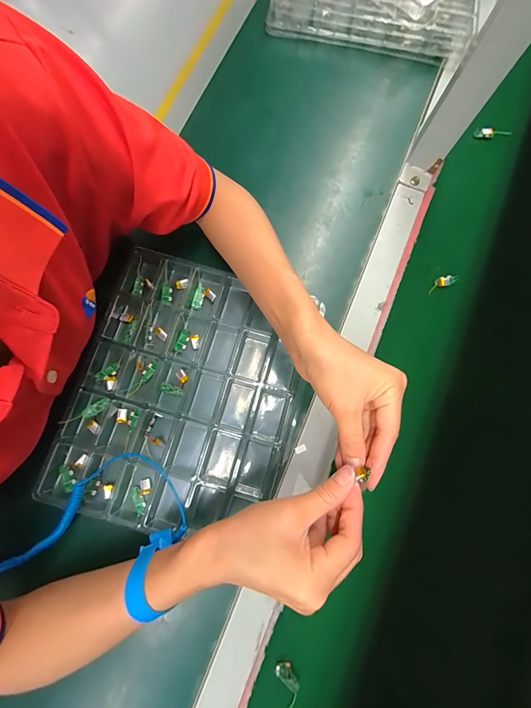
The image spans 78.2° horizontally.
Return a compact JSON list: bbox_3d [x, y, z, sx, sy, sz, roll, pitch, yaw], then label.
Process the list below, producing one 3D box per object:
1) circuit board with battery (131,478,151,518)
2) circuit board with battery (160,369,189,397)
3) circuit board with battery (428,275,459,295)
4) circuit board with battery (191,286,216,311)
[{"bbox_3d":[-0.136,0.153,0.353,0.019,0.005,0.036,18,79,2],"label":"circuit board with battery"},{"bbox_3d":[-0.104,0.032,0.374,0.025,0.006,0.030,16,79,2],"label":"circuit board with battery"},{"bbox_3d":[0.234,-0.095,0.433,0.043,0.010,0.014,-24,80,-6],"label":"circuit board with battery"},{"bbox_3d":[-0.076,-0.067,0.395,0.027,0.011,0.028,23,79,3],"label":"circuit board with battery"}]

